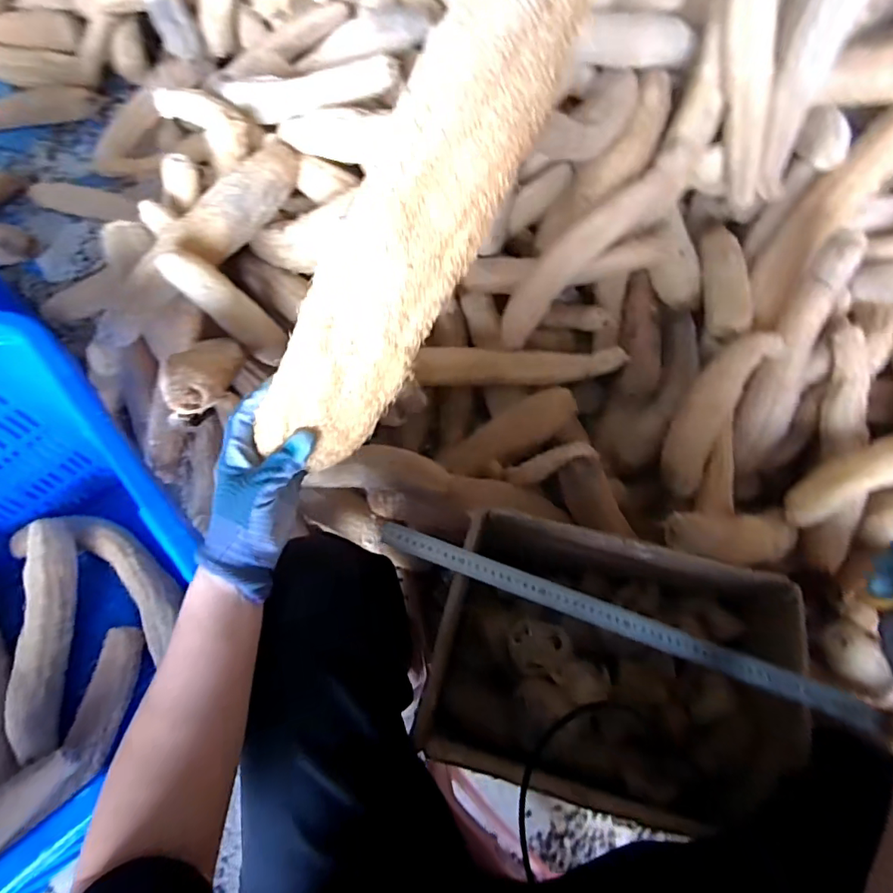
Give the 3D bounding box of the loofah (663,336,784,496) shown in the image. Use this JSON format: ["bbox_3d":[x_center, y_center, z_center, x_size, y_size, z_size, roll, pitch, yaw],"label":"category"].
[{"bbox_3d":[0.413,-0.062,0.809,0.087,0.059,0.289,32,88,12],"label":"loofah"}]

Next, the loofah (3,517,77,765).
[{"bbox_3d":[-0.618,0.282,0.791,0.072,0.066,0.338,-3,78,-3],"label":"loofah"}]

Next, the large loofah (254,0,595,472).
[{"bbox_3d":[-0.022,-0.148,0.358,0.068,0.067,0.384,39,114,15],"label":"large loofah"}]

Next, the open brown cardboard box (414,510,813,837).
[{"bbox_3d":[0.191,0.283,0.685,0.397,0.235,0.280,13,66,4],"label":"open brown cardboard box"}]

